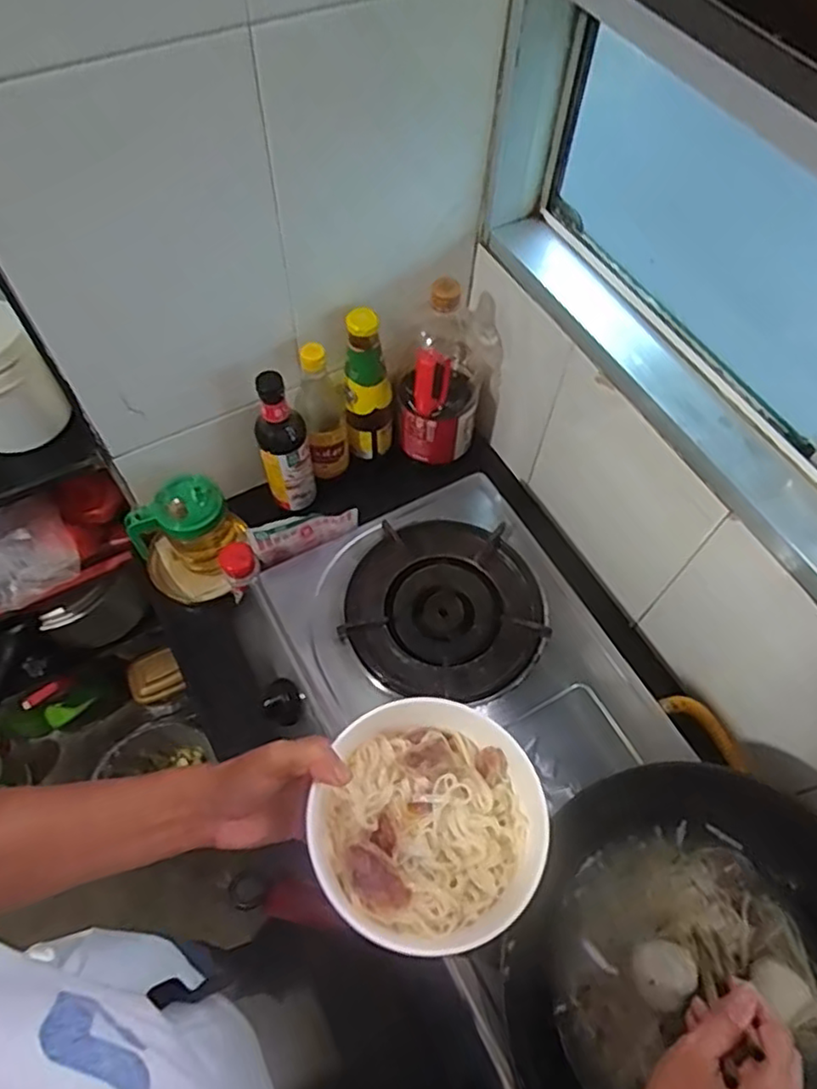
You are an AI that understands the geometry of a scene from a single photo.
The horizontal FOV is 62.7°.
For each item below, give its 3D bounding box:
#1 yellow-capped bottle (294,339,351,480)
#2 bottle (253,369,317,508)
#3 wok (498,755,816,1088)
[{"bbox_3d":[-0.115,-0.173,0.891,0.059,0.215,0.060,-8,62,-6],"label":"yellow-capped bottle"},{"bbox_3d":[-0.160,-0.124,0.869,0.061,0.225,0.051,-12,62,-9],"label":"bottle"},{"bbox_3d":[0.251,0.369,0.550,0.334,0.093,0.339,1,61,-2],"label":"wok"}]

